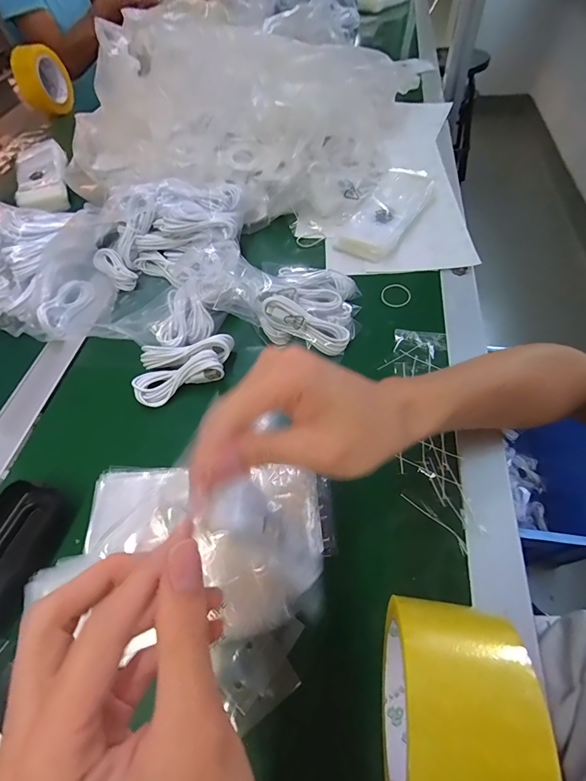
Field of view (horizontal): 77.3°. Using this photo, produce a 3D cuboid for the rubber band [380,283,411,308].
[{"bbox_3d":[0.123,-0.114,0.436,0.035,0.004,0.035,-2,56,3],"label":"rubber band"}]

